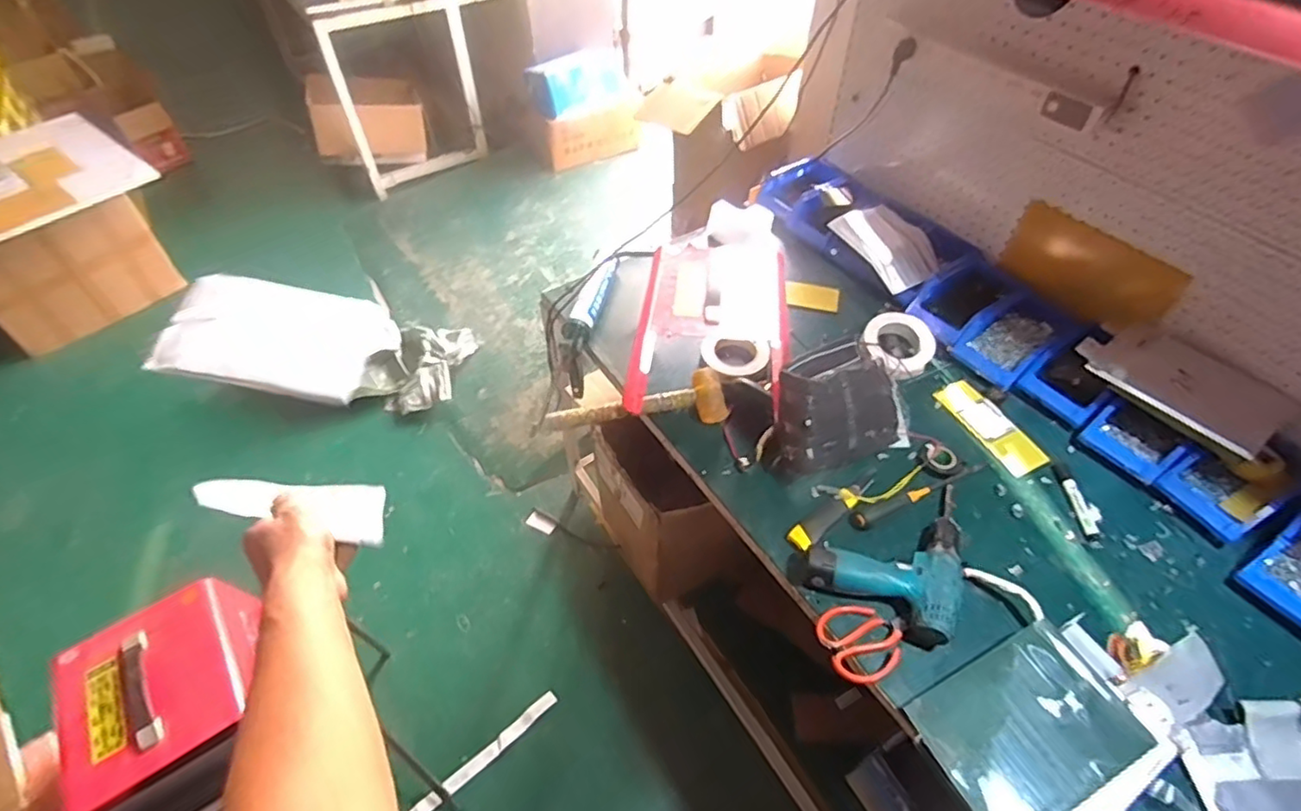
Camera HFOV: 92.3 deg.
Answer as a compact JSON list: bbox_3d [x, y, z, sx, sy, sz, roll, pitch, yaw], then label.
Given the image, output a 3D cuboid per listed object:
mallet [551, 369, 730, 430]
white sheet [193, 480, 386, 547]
[{"bbox_3d":[-0.023,-0.005,1.052,0.303,0.051,0.094,-4,49,-4],"label":"mallet"},{"bbox_3d":[-0.332,0.094,0.592,0.159,0.014,0.064,17,38,-38],"label":"white sheet"}]

